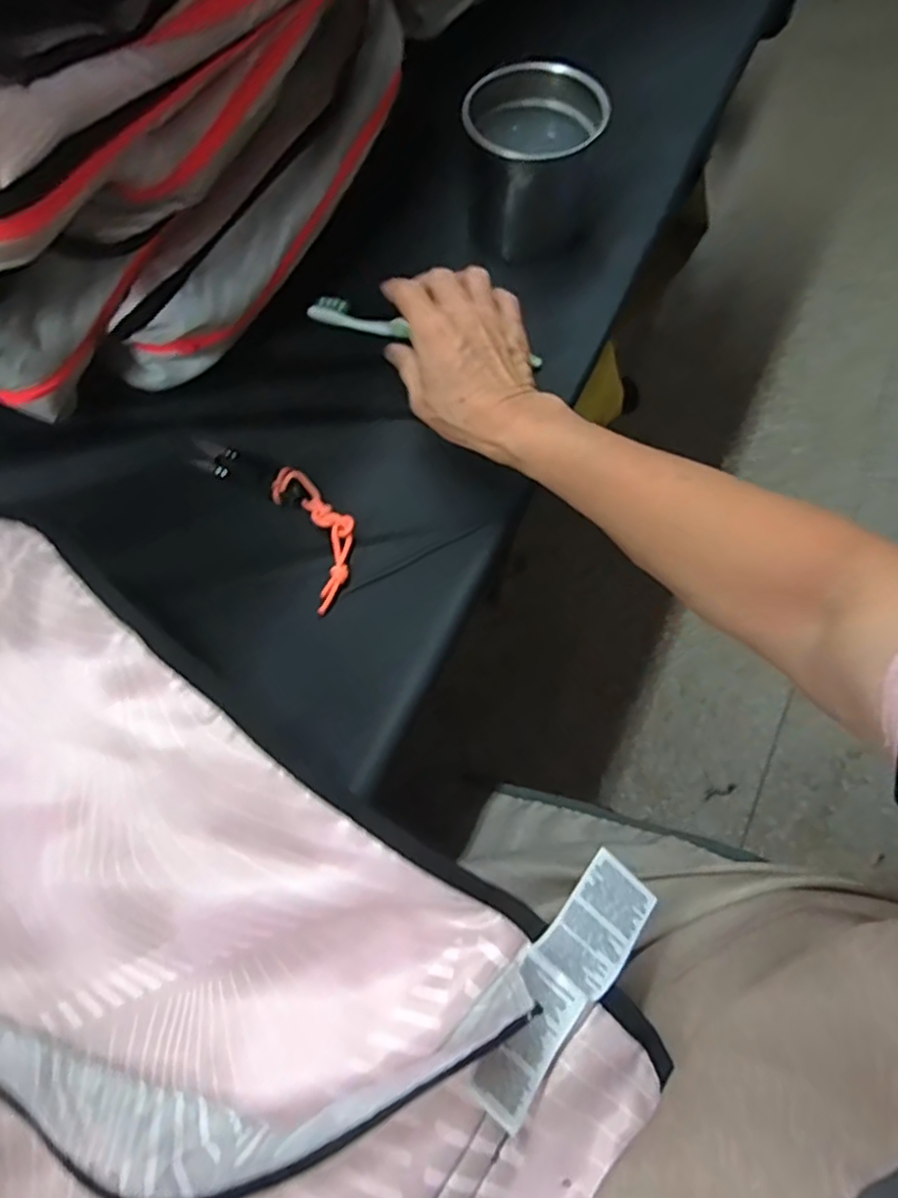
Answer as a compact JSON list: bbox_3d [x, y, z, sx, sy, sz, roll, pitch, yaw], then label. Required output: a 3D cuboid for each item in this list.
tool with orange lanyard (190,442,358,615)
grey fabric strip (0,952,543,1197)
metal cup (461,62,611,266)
[{"bbox_3d":[-0.117,-0.066,0.448,0.052,0.017,0.157,-41,74,-13],"label":"tool with orange lanyard"},{"bbox_3d":[-0.168,0.218,0.286,0.415,0.056,0.074,-2,69,-1],"label":"grey fabric strip"},{"bbox_3d":[0.065,-0.338,0.506,0.098,0.093,0.098,0,69,1],"label":"metal cup"}]

